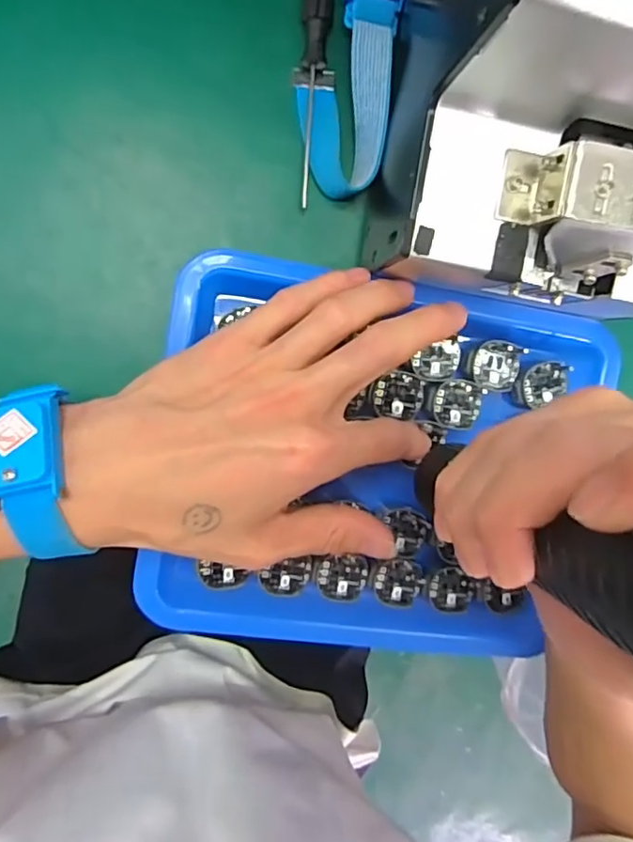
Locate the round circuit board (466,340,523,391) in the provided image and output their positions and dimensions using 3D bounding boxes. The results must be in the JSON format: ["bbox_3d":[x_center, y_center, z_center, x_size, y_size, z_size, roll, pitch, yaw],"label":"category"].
[{"bbox_3d":[0.088,-0.028,0.286,0.027,0.006,0.023,18,93,-8],"label":"round circuit board"}]

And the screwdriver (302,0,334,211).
[{"bbox_3d":[-0.002,-0.162,0.263,0.013,0.013,0.118,5,94,-7],"label":"screwdriver"}]

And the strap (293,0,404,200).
[{"bbox_3d":[0.015,-0.166,0.260,0.041,0.022,0.120,7,94,-8],"label":"strap"}]

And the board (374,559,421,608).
[{"bbox_3d":[0.041,0.082,0.291,0.023,0.004,0.024,-1,95,-7],"label":"board"}]

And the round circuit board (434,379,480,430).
[{"bbox_3d":[0.071,-0.008,0.288,0.024,0.004,0.024,-1,95,-7],"label":"round circuit board"}]

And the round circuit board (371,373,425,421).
[{"bbox_3d":[0.040,-0.012,0.282,0.026,0.004,0.023,5,94,-7],"label":"round circuit board"}]

